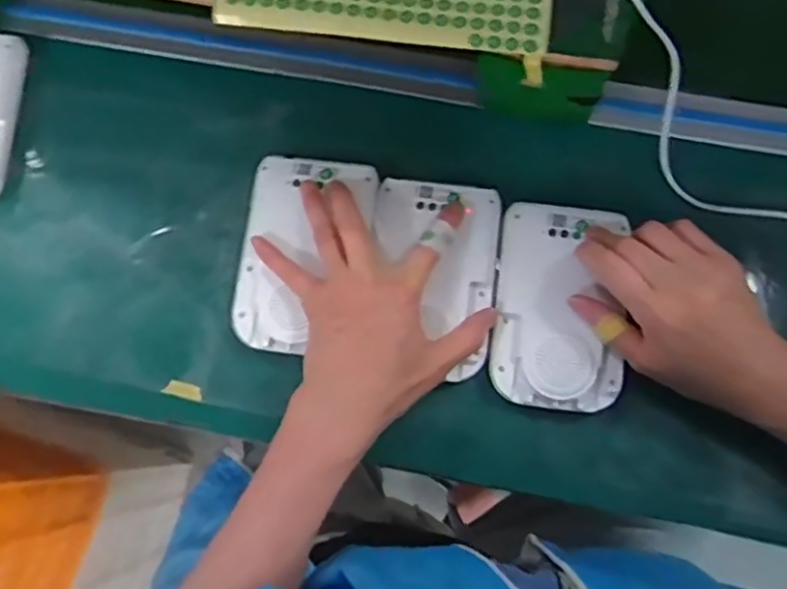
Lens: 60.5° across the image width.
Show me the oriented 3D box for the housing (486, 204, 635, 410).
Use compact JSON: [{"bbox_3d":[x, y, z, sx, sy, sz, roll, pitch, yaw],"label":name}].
[{"bbox_3d":[0.121,0.006,0.490,0.089,0.022,0.149,6,78,2],"label":"housing"}]

